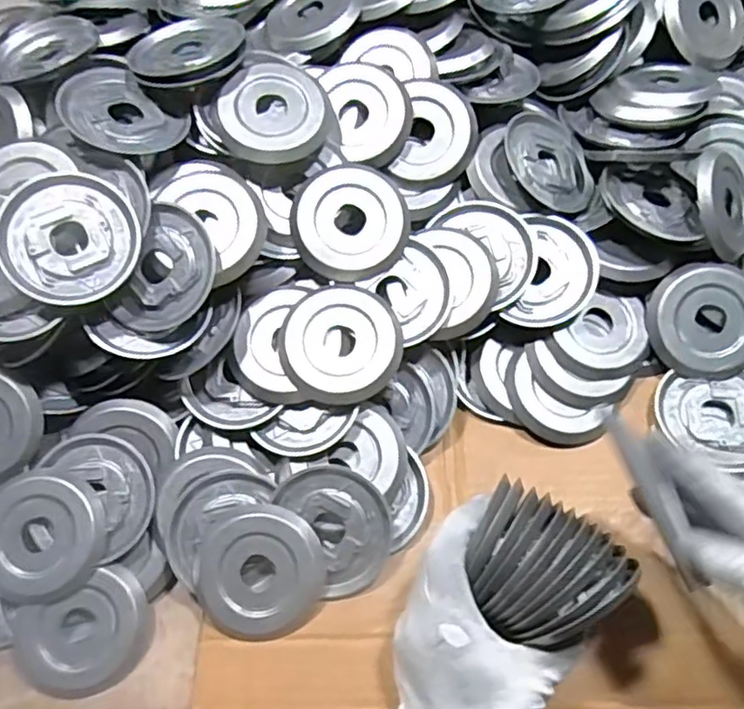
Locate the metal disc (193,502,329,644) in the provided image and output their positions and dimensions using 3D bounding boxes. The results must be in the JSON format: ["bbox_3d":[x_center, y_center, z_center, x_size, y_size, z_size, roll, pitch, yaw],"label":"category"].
[{"bbox_3d":[-0.073,0.141,0.426,0.081,0.013,0.079,0,87,-1],"label":"metal disc"}]

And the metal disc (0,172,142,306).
[{"bbox_3d":[-0.196,-0.076,0.427,0.085,0.009,0.085,2,81,-10],"label":"metal disc"}]

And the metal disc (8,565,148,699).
[{"bbox_3d":[-0.189,0.185,0.429,0.086,0.019,0.068,-22,79,-2],"label":"metal disc"}]

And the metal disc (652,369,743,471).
[{"bbox_3d":[0.245,0.047,0.464,0.084,0.010,0.072,-1,60,4],"label":"metal disc"}]

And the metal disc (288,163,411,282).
[{"bbox_3d":[-0.016,-0.095,0.472,0.081,0.007,0.082,0,85,-5],"label":"metal disc"}]

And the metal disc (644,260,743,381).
[{"bbox_3d":[0.245,-0.025,0.481,0.084,0.016,0.082,0,95,4],"label":"metal disc"}]

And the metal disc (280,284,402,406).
[{"bbox_3d":[-0.022,-0.008,0.456,0.081,0.019,0.080,-2,60,3],"label":"metal disc"}]

